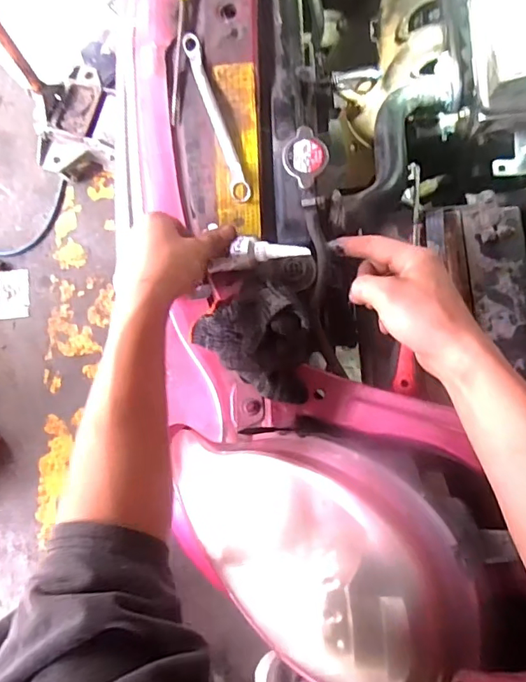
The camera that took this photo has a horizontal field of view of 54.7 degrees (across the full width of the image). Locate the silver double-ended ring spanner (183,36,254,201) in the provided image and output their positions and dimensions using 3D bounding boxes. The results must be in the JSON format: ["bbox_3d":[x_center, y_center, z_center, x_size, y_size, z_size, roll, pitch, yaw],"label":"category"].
[{"bbox_3d":[-0.048,-0.231,0.524,0.019,0.016,0.187,-19,82,1],"label":"silver double-ended ring spanner"}]

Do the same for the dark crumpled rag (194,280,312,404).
[{"bbox_3d":[0.004,-0.004,0.478,0.124,0.050,0.090,37,87,8],"label":"dark crumpled rag"}]

